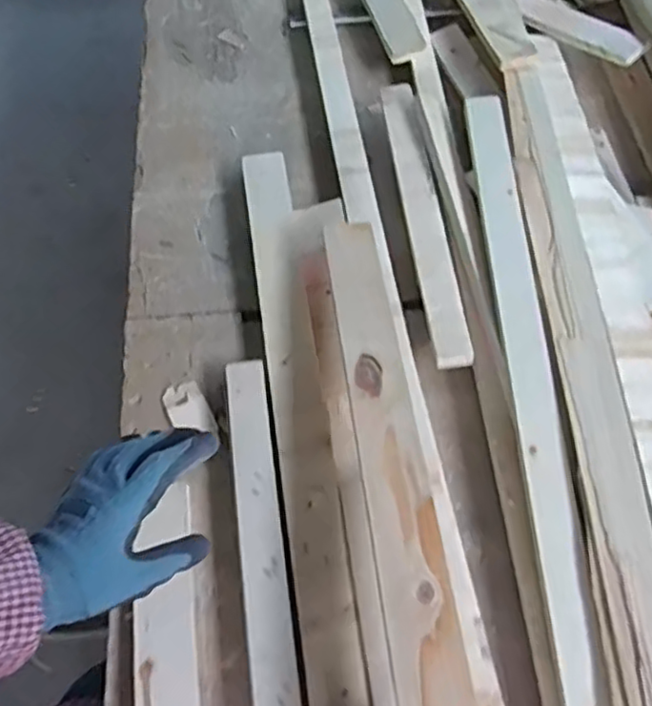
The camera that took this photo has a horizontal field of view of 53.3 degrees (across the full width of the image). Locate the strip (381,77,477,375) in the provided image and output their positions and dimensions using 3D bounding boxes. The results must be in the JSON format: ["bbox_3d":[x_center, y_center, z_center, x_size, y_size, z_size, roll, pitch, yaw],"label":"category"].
[{"bbox_3d":[0.105,-0.157,0.730,0.045,0.027,0.391,-5,61,-3],"label":"strip"}]

